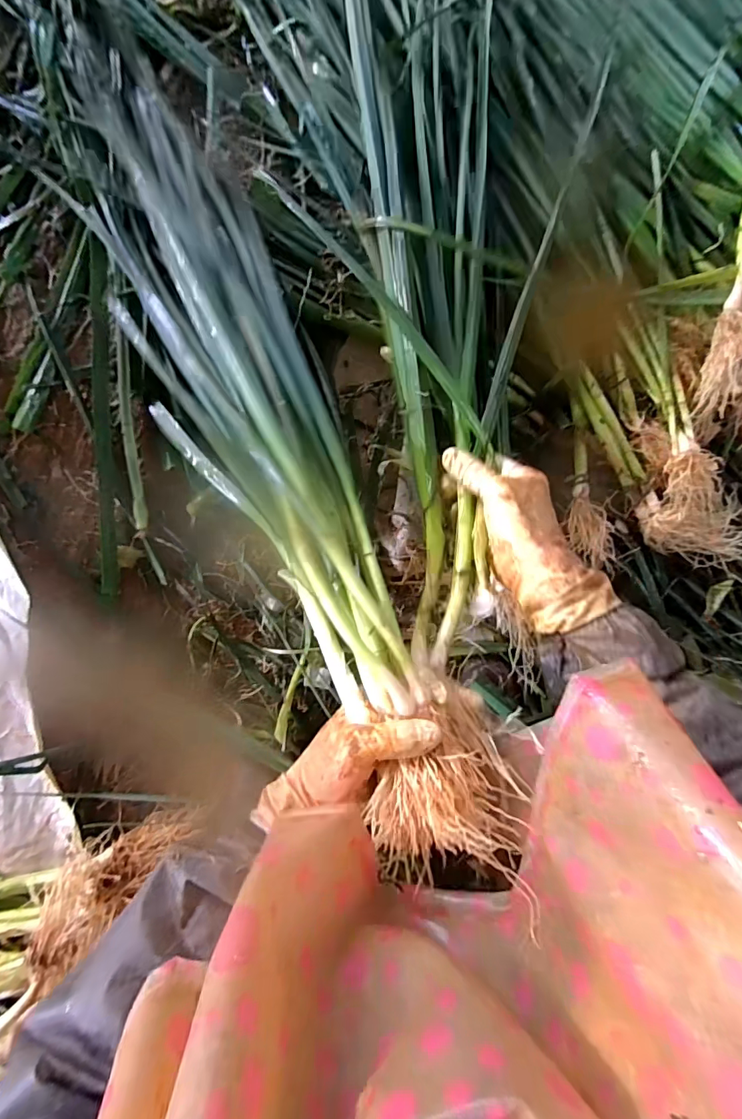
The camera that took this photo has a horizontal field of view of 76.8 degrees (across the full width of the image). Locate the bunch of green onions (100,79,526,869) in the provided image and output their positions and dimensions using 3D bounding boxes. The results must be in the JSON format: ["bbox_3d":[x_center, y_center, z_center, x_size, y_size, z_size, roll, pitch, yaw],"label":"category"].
[{"bbox_3d":[-0.090,-0.113,0.394,0.124,0.075,0.698,-26,76,-5],"label":"bunch of green onions"}]

